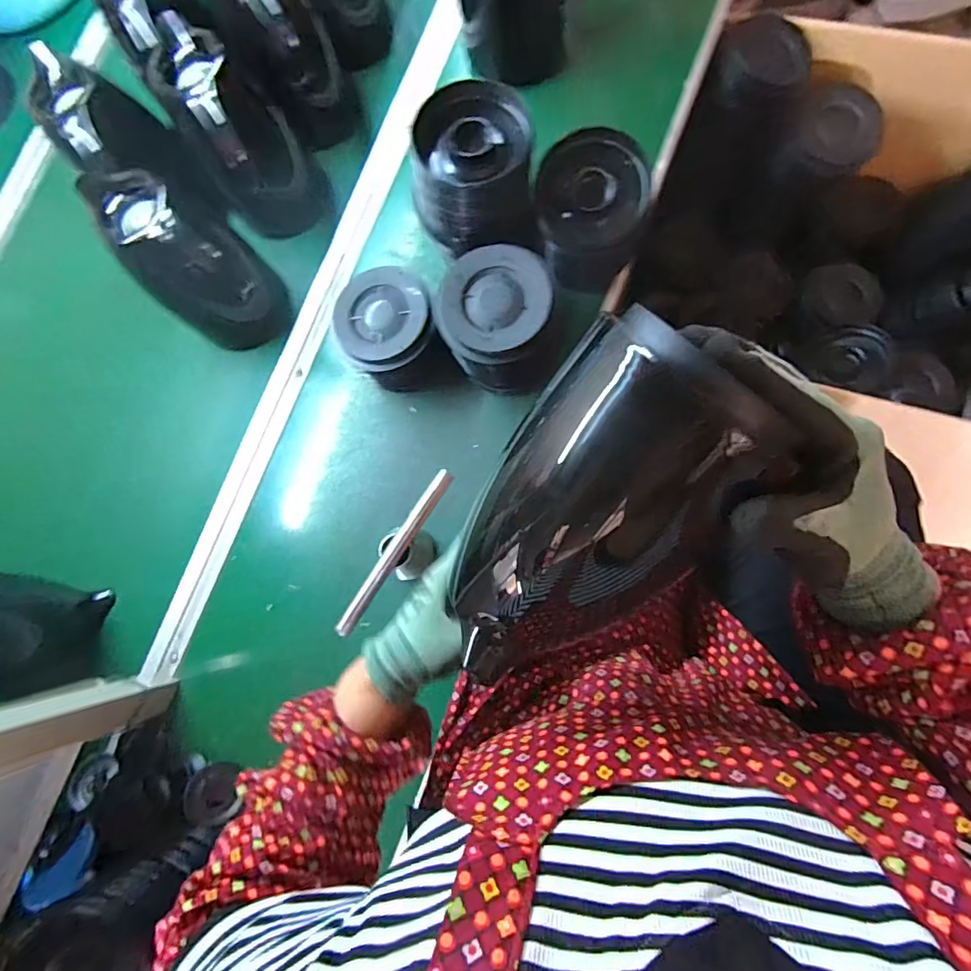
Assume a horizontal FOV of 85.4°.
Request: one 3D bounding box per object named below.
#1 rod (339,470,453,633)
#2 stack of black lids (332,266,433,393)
[{"bbox_3d":[-0.097,0.070,0.558,0.018,0.010,0.200,33,87,13],"label":"rod"},{"bbox_3d":[-0.107,-0.177,0.618,0.118,0.090,0.123,-10,79,7],"label":"stack of black lids"}]

